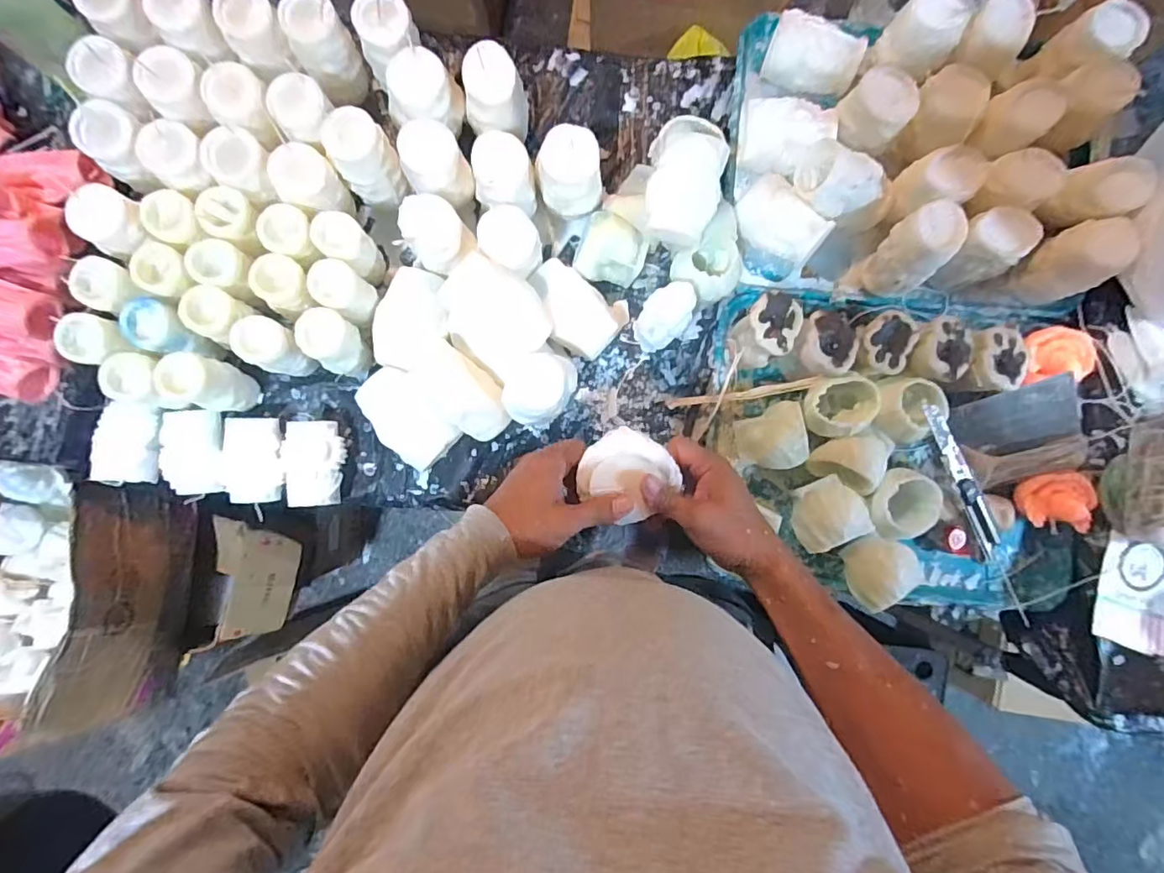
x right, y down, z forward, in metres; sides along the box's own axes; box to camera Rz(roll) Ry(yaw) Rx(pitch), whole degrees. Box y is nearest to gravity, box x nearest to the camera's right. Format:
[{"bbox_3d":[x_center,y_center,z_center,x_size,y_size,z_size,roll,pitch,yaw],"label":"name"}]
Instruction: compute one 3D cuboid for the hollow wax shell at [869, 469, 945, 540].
[{"bbox_3d":[0.360,0.076,0.604,0.077,0.053,0.079,4,88,-1],"label":"hollow wax shell"}]

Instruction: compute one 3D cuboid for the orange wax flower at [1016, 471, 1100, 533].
[{"bbox_3d":[0.544,0.074,0.606,0.061,0.033,0.063,1,88,-1],"label":"orange wax flower"}]

